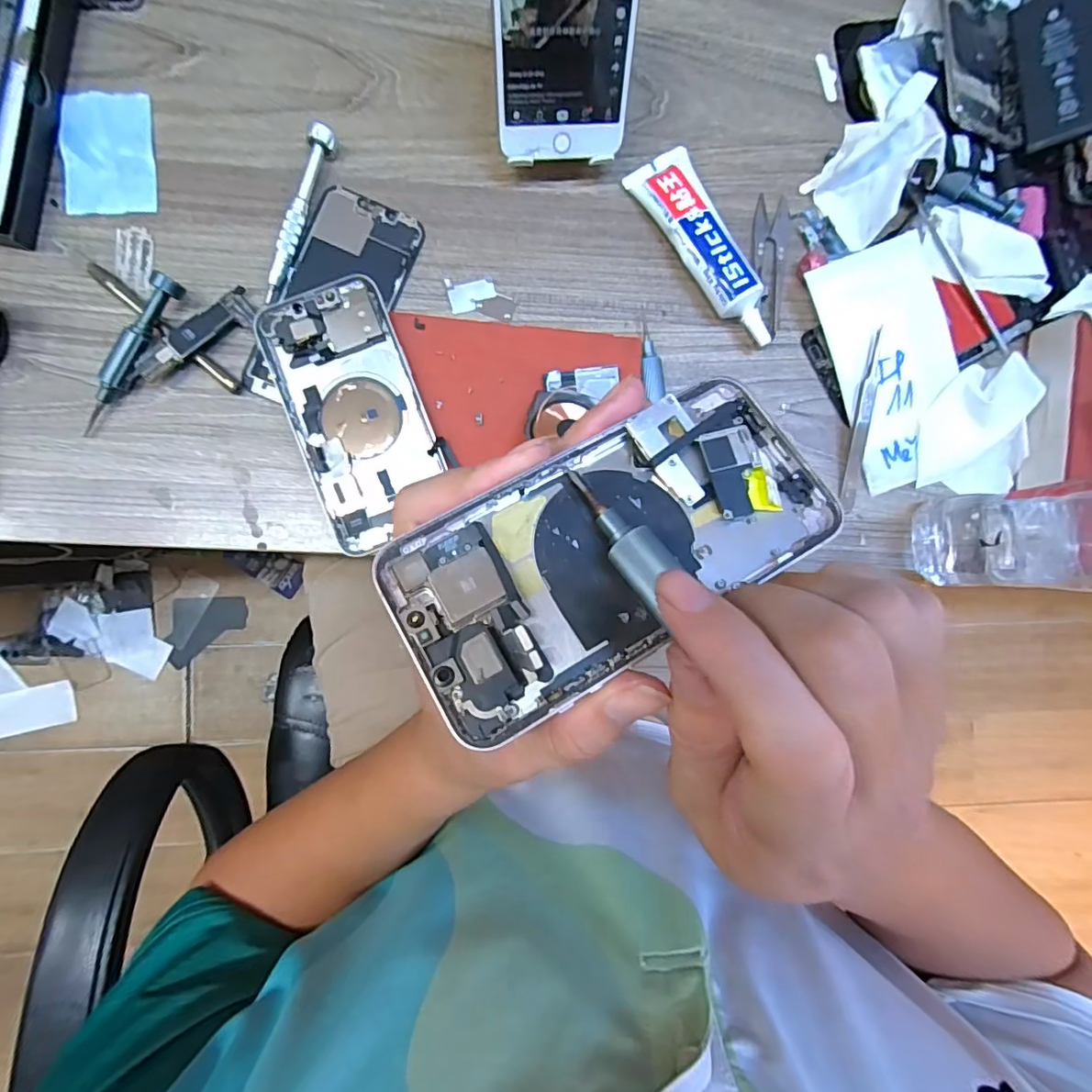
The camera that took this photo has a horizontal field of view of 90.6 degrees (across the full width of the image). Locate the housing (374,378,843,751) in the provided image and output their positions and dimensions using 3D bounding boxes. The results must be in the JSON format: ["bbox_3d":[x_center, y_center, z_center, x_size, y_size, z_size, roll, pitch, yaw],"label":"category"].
[{"bbox_3d":[0.023,-0.002,0.176,0.144,0.013,0.069,-29,77,-12],"label":"housing"}]

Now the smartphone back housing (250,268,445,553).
[{"bbox_3d":[-0.105,-0.074,0.302,0.070,0.010,0.143,-20,91,-3],"label":"smartphone back housing"}]

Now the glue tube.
[{"bbox_3d":[0.103,-0.191,0.348,0.038,0.027,0.137,-29,91,-3],"label":"glue tube"}]

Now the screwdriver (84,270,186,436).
[{"bbox_3d":[-0.248,-0.113,0.323,0.014,0.021,0.103,28,88,-3],"label":"screwdriver"}]

